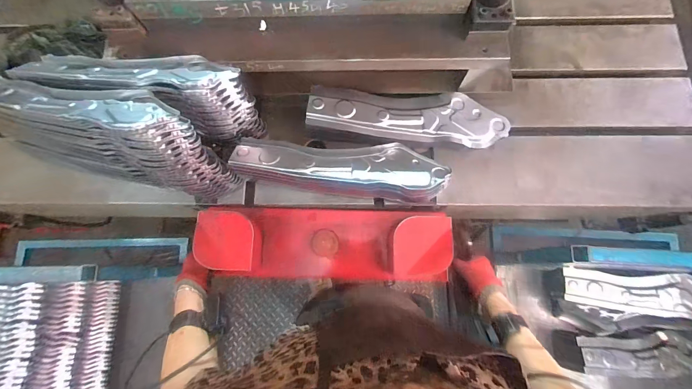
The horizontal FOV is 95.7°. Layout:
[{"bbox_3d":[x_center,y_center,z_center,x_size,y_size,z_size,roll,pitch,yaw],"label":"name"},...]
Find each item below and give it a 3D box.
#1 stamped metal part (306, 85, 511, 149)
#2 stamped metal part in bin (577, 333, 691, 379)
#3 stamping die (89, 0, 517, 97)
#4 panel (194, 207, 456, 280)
[{"bbox_3d":[0.140,-0.178,0.701,0.442,0.055,0.131,5,78,3],"label":"stamped metal part"},{"bbox_3d":[0.888,0.486,0.945,0.407,0.071,0.120,0,78,1],"label":"stamped metal part in bin"},{"bbox_3d":[-0.062,-0.429,0.687,0.801,0.266,0.360,-1,78,1],"label":"stamping die"},{"bbox_3d":[-0.044,0.100,0.670,0.503,0.103,0.149,1,78,4],"label":"panel"}]

